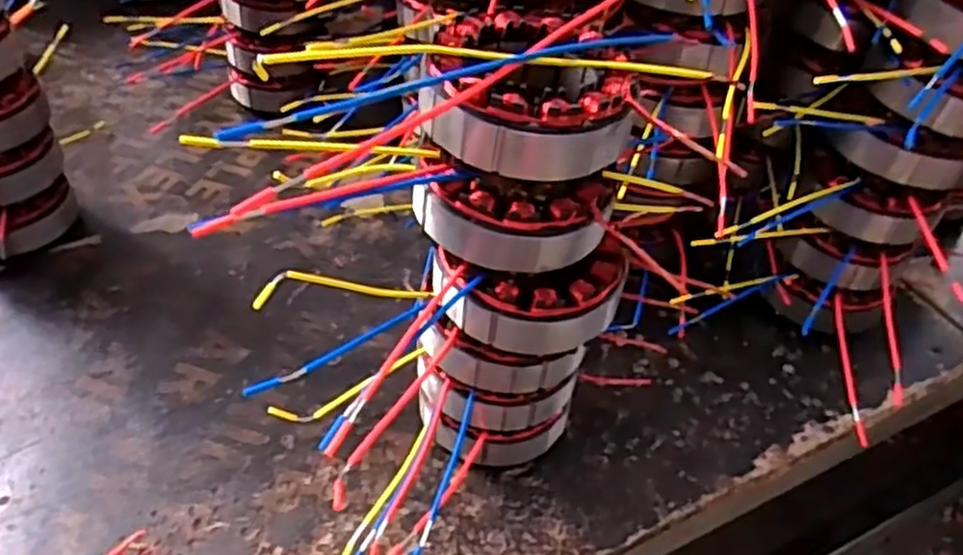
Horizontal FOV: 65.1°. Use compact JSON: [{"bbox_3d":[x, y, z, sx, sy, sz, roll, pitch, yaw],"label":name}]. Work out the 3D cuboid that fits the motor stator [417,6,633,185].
[{"bbox_3d":[0.018,-0.075,0.309,0.085,0.040,0.080,7,46,2],"label":"motor stator"}]

